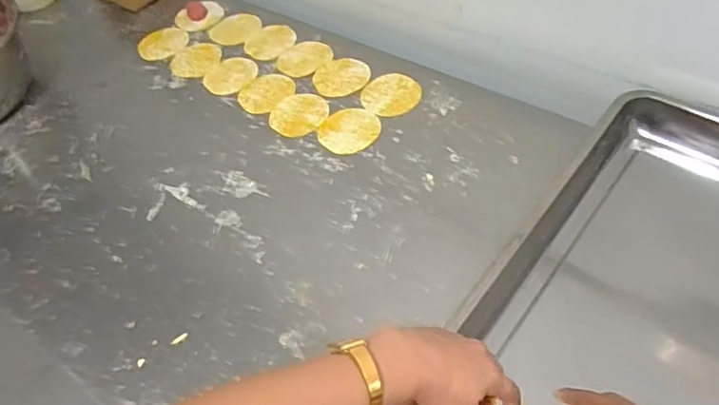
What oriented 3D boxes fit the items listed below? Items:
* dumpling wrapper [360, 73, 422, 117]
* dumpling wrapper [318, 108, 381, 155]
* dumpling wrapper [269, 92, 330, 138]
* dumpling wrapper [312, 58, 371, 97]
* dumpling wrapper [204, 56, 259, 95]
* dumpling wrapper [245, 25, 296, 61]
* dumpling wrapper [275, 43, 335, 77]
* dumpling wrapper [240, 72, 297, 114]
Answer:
[{"bbox_3d":[0.046,-0.156,0.802,0.084,0.004,0.079,-3,55,4],"label":"dumpling wrapper"},{"bbox_3d":[-0.014,-0.099,0.763,0.084,0.004,0.078,-3,52,4],"label":"dumpling wrapper"},{"bbox_3d":[-0.088,-0.127,0.798,0.082,0.004,0.084,-3,52,4],"label":"dumpling wrapper"},{"bbox_3d":[-0.027,-0.191,0.842,0.087,0.005,0.087,-3,52,4],"label":"dumpling wrapper"},{"bbox_3d":[-0.204,-0.200,0.877,0.087,0.006,0.087,-3,52,4],"label":"dumpling wrapper"},{"bbox_3d":[-0.145,-0.266,0.919,0.084,0.008,0.084,-3,52,4],"label":"dumpling wrapper"},{"bbox_3d":[-0.087,-0.228,0.878,0.081,0.008,0.081,-3,52,4],"label":"dumpling wrapper"},{"bbox_3d":[-0.143,-0.166,0.841,0.086,0.004,0.086,-3,52,4],"label":"dumpling wrapper"}]

